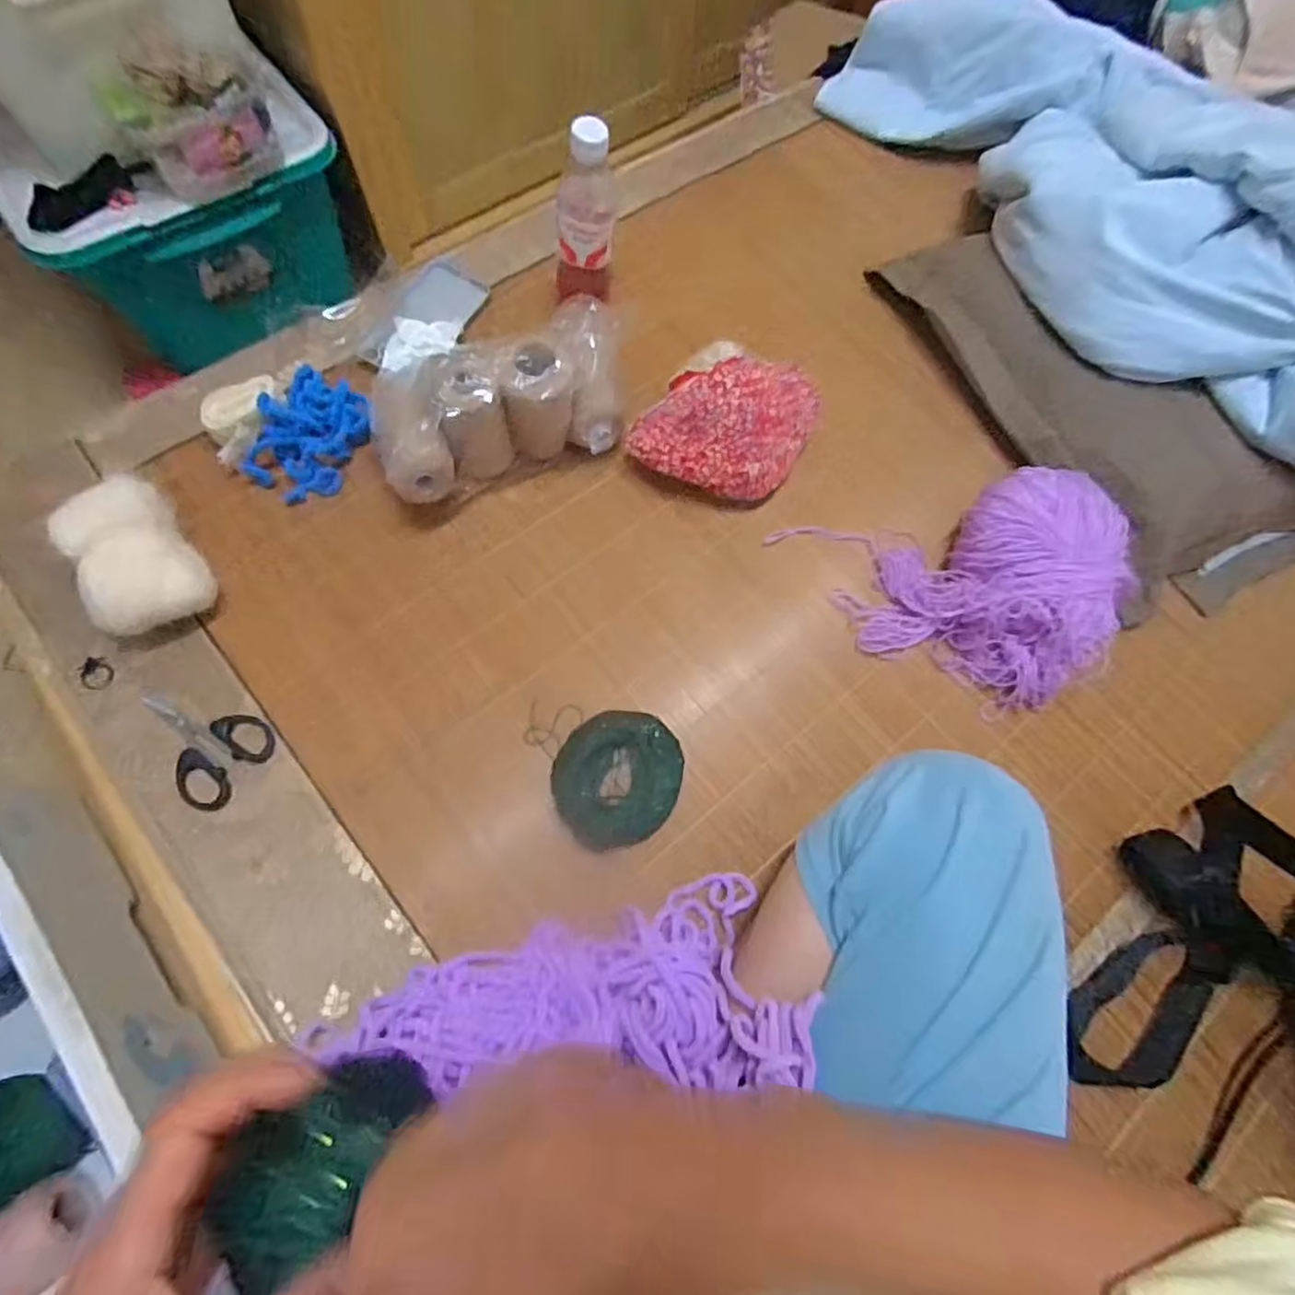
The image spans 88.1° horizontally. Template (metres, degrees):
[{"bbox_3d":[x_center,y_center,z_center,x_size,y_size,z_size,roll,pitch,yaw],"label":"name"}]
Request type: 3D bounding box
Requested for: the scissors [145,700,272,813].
[{"bbox_3d":[-0.359,0.073,0.539,0.104,0.010,0.076,37,72,10],"label":"scissors"}]

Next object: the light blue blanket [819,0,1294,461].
[{"bbox_3d":[0.503,-0.504,0.685,0.303,0.179,0.792,-19,72,-10],"label":"light blue blanket"}]

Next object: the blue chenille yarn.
[{"bbox_3d":[-0.320,-0.200,0.627,0.088,0.042,0.120,25,70,6],"label":"blue chenille yarn"}]

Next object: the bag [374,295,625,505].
[{"bbox_3d":[-0.132,-0.216,0.604,0.223,0.112,0.119,-26,73,-12],"label":"bag"}]

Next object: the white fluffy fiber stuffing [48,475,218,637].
[{"bbox_3d":[-0.415,-0.072,0.538,0.079,0.061,0.112,-33,75,-14],"label":"white fluffy fiber stuffing"}]

